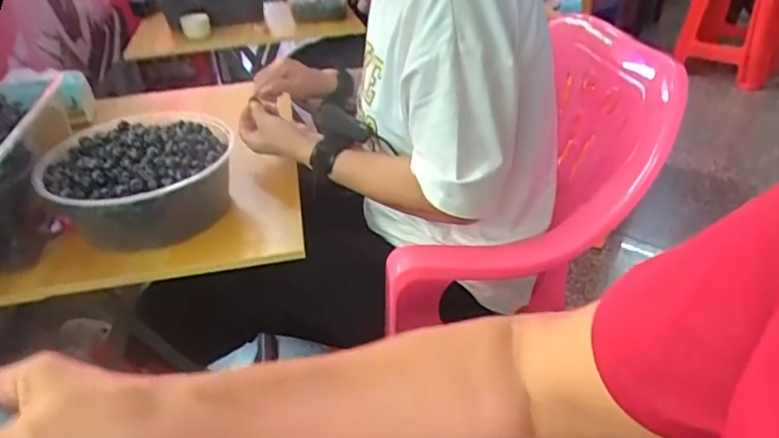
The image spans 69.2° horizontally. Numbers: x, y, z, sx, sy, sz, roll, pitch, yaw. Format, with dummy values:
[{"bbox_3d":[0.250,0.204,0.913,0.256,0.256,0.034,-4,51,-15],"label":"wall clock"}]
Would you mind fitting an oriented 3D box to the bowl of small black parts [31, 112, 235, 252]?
[{"bbox_3d":[-0.332,-0.046,0.742,0.220,0.095,0.216,-3,33,-1],"label":"bowl of small black parts"}]

